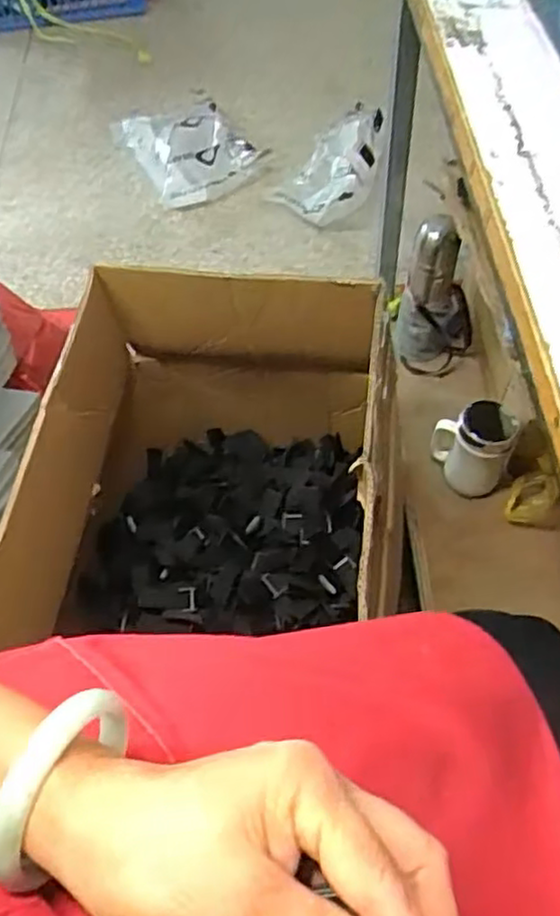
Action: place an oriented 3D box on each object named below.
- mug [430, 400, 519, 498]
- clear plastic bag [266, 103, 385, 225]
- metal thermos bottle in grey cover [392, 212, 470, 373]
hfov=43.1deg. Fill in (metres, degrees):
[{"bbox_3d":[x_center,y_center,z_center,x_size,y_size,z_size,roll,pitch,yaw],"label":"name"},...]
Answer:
[{"bbox_3d":[0.268,-0.017,0.991,0.067,0.131,0.108,-38,62,-19],"label":"mug"},{"bbox_3d":[0.111,-0.692,1.623,0.223,0.128,0.343,9,58,10],"label":"clear plastic bag"},{"bbox_3d":[0.237,-0.233,1.055,0.114,0.231,0.098,9,58,10],"label":"metal thermos bottle in grey cover"}]

